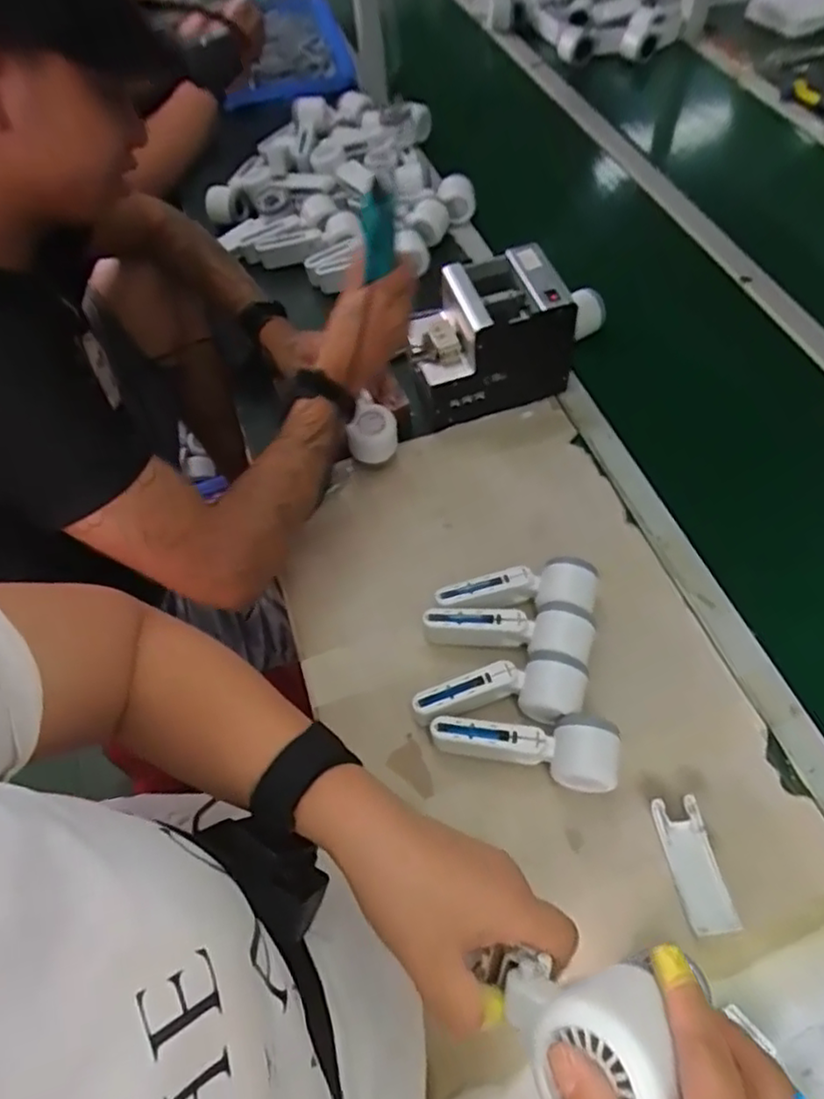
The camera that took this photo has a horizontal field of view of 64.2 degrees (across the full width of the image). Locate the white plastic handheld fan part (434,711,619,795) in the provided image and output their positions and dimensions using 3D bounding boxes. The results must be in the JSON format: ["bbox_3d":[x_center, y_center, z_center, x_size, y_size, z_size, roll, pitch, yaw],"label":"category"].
[{"bbox_3d":[0.104,0.184,0.609,0.171,0.065,0.062,4,58,6],"label":"white plastic handheld fan part"}]

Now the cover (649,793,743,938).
[{"bbox_3d":[0.244,0.272,0.570,0.041,0.018,0.107,-8,57,-2],"label":"cover"}]

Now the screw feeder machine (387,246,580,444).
[{"bbox_3d":[0.079,-0.261,0.835,0.212,0.163,0.128,-16,58,-7],"label":"screw feeder machine"}]

